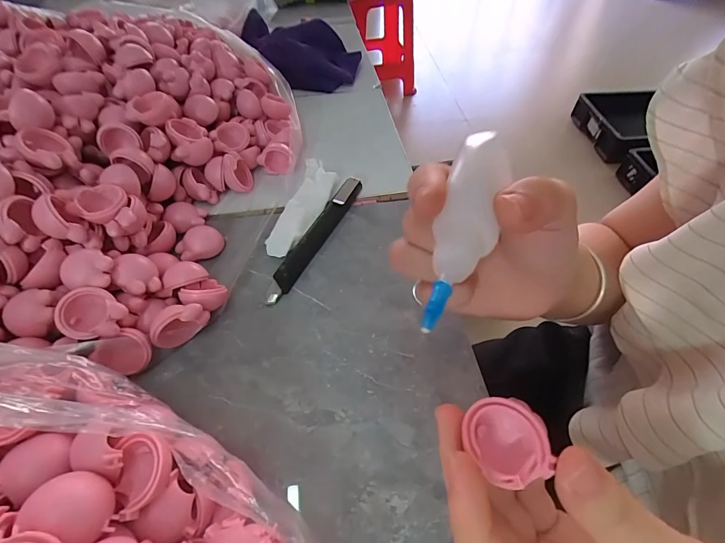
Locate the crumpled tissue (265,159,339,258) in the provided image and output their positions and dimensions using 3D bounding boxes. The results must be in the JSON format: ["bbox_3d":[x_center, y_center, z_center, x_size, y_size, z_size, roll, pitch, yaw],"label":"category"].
[{"bbox_3d":[-0.048,-0.054,0.302,0.033,0.016,0.106,12,53,10],"label":"crumpled tissue"}]

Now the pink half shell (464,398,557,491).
[{"bbox_3d":[0.052,0.061,0.132,0.028,0.011,0.028,4,52,4],"label":"pink half shell"}]

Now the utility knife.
[{"bbox_3d":[-0.037,-0.029,0.283,0.016,0.014,0.131,22,55,17],"label":"utility knife"}]

